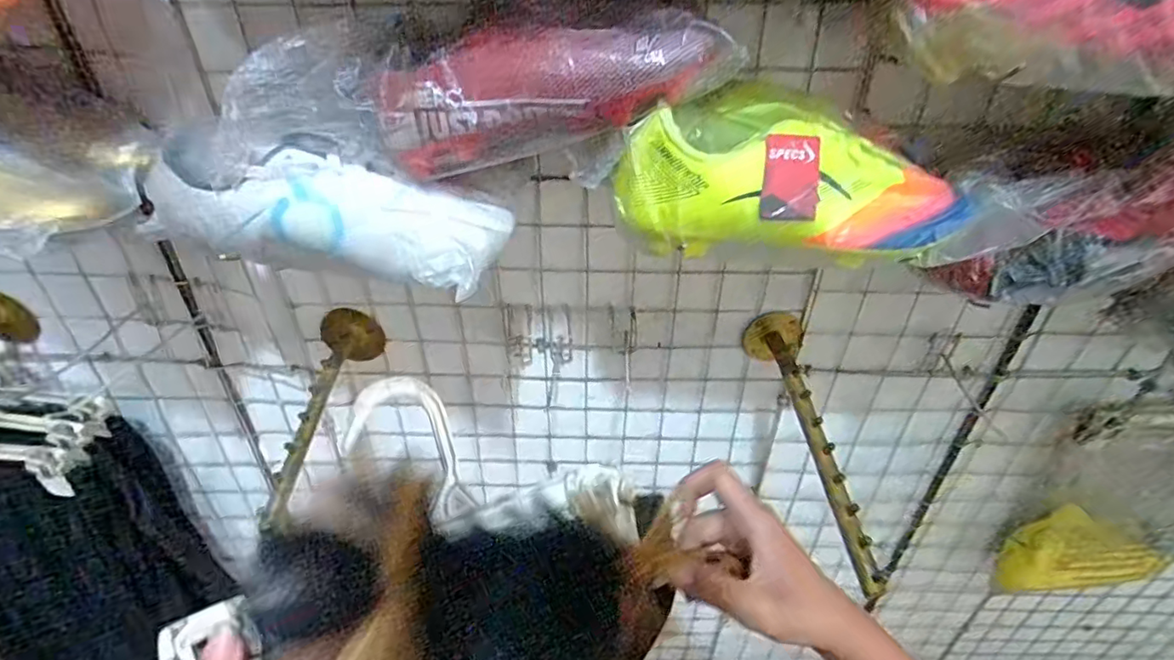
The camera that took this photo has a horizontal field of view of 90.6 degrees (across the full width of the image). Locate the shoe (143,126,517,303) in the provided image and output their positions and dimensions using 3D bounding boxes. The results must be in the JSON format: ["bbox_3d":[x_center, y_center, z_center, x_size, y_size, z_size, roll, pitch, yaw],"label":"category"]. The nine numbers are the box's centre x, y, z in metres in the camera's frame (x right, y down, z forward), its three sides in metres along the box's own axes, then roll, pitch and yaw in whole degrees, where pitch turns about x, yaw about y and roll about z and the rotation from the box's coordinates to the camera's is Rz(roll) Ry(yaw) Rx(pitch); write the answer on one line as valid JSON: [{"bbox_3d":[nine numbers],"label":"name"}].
[{"bbox_3d":[-0.179,-0.093,0.419,0.227,0.084,0.076,7,38,7],"label":"shoe"}]

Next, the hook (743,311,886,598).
[{"bbox_3d":[0.217,0.100,0.579,0.062,0.071,0.293,2,37,0],"label":"hook"}]

